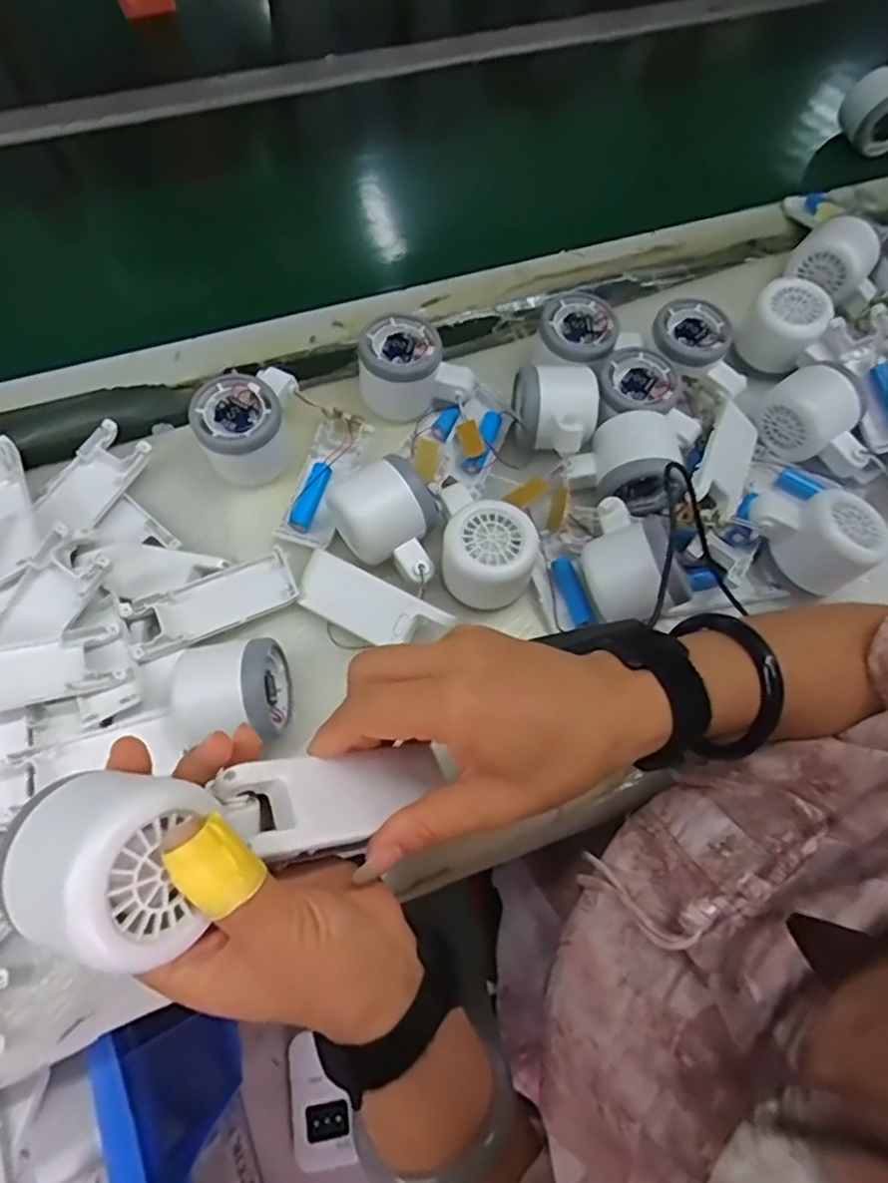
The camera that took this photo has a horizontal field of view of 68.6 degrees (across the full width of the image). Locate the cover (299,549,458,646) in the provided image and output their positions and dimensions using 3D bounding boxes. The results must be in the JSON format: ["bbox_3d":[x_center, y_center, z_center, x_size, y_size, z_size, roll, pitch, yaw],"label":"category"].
[{"bbox_3d":[-0.046,0.010,0.414,0.098,0.011,0.040,28,92,13],"label":"cover"}]

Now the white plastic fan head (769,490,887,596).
[{"bbox_3d":[0.252,-0.032,0.433,0.056,0.051,0.058,1,66,-2],"label":"white plastic fan head"}]

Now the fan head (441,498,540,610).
[{"bbox_3d":[0.028,-0.020,0.418,0.056,0.051,0.058,1,66,-2],"label":"fan head"}]

